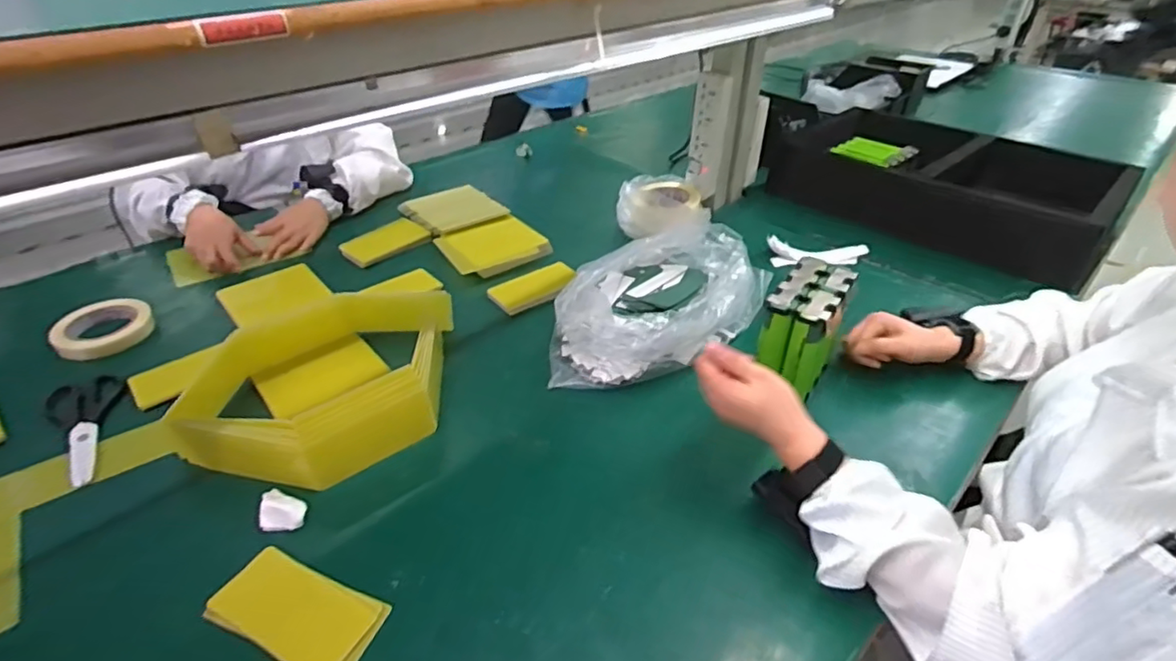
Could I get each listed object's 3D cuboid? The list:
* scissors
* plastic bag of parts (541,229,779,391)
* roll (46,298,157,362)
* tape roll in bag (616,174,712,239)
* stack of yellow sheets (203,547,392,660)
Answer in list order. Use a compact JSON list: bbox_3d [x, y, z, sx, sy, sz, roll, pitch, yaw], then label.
[{"bbox_3d":[-0.578,0.112,0.691,0.073,0.018,0.168,-13,46,-34],"label":"scissors"},{"bbox_3d":[0.101,-0.038,0.851,0.379,0.095,0.189,-30,46,-34],"label":"plastic bag of parts"},{"bbox_3d":[-0.671,-0.003,0.825,0.104,0.032,0.109,0,36,0],"label":"roll"},{"bbox_3d":[0.139,-0.228,1.091,0.162,0.068,0.162,5,37,7],"label":"tape roll in bag"},{"bbox_3d":[-0.255,0.243,0.517,0.145,0.014,0.075,13,38,17],"label":"stack of yellow sheets"}]

